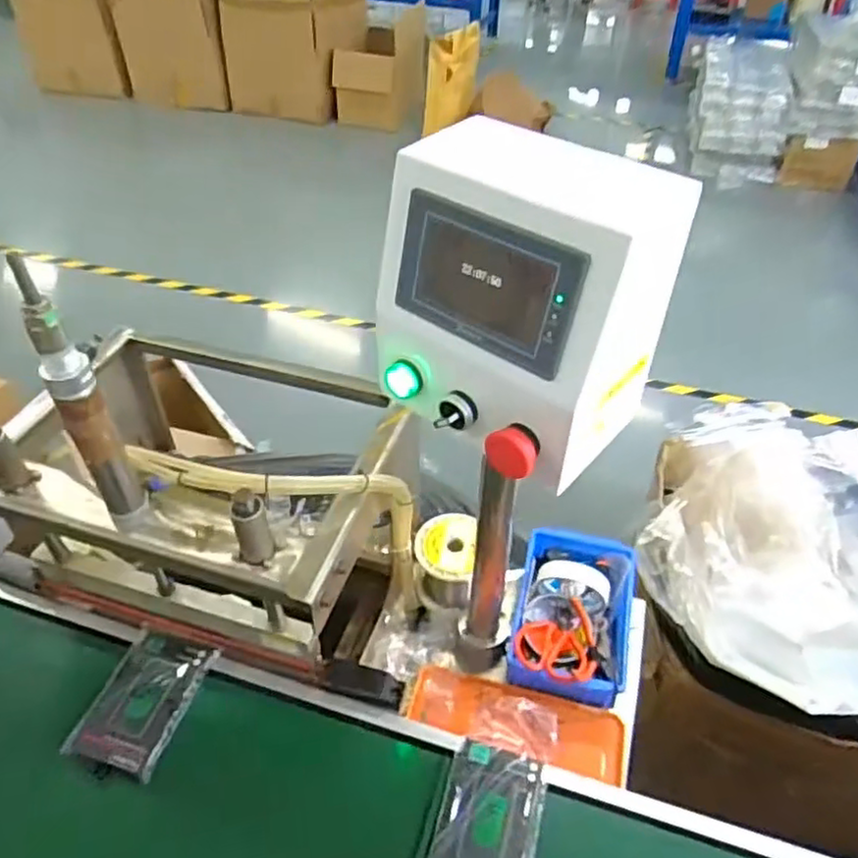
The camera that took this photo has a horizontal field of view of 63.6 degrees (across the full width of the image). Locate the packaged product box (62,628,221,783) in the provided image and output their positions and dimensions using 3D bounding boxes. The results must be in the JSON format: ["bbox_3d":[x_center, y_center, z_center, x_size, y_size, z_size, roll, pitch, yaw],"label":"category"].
[{"bbox_3d":[-0.294,0.278,0.717,0.094,0.012,0.139,13,45,12],"label":"packaged product box"}]

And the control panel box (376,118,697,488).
[{"bbox_3d":[0.068,-0.088,0.507,0.172,0.176,0.141,34,53,29],"label":"control panel box"}]

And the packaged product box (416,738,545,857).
[{"bbox_3d":[0.050,0.362,0.637,0.099,0.017,0.133,12,45,11],"label":"packaged product box"}]

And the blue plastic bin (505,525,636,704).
[{"bbox_3d":[0.179,0.219,0.842,0.141,0.085,0.220,11,45,10],"label":"blue plastic bin"}]

